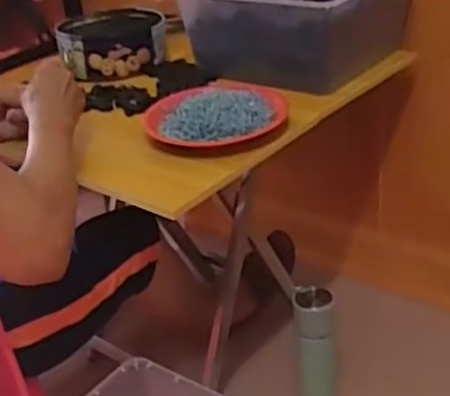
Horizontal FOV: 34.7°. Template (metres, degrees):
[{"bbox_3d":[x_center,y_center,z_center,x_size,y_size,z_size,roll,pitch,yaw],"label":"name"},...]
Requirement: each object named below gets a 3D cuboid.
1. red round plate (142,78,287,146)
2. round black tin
[{"bbox_3d":[-0.012,-0.116,0.991,0.193,0.039,0.157,-7,29,1],"label":"red round plate"},{"bbox_3d":[-0.196,-0.272,1.261,0.185,0.087,0.156,-9,29,-3],"label":"round black tin"}]

